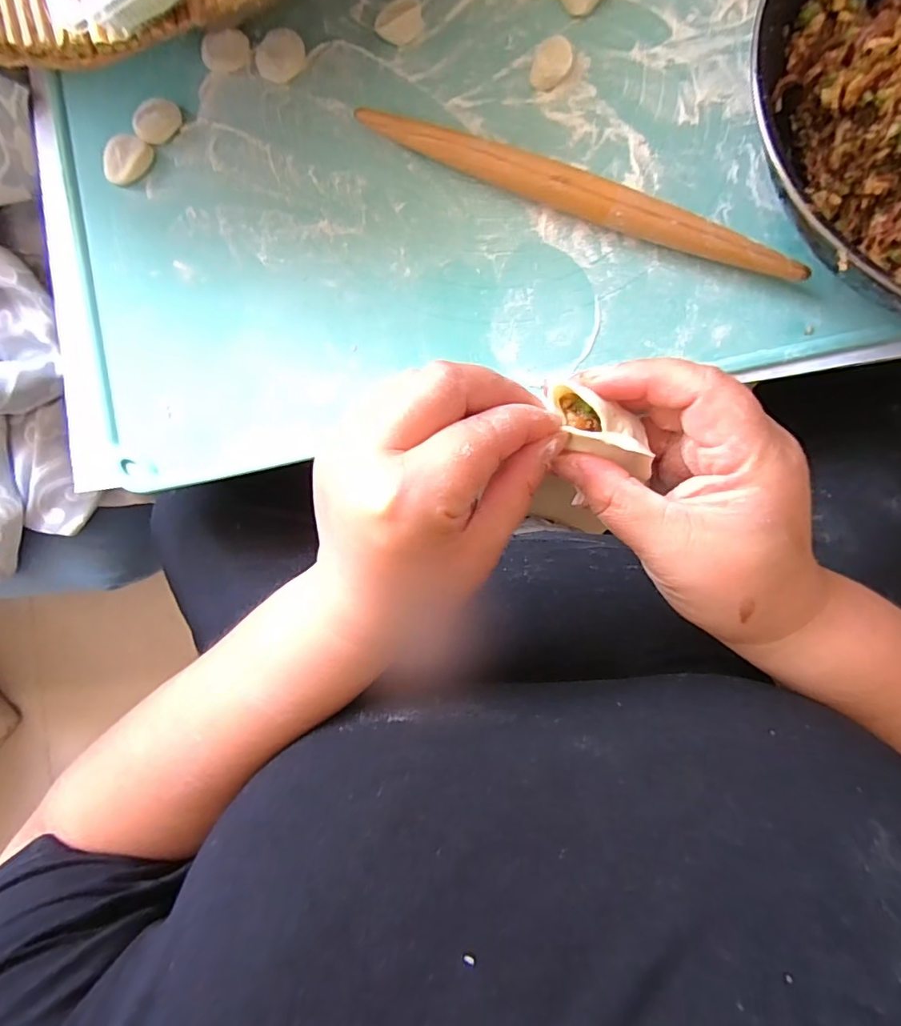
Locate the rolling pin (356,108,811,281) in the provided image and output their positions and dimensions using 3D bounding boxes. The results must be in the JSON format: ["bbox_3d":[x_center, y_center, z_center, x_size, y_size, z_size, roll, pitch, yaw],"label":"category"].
[{"bbox_3d":[0.085,-0.221,0.364,0.314,0.029,0.022,24,91,6],"label":"rolling pin"}]

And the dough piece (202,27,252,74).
[{"bbox_3d":[-0.172,-0.354,0.403,0.038,0.006,0.028,-9,88,6],"label":"dough piece"}]

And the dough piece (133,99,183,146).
[{"bbox_3d":[-0.226,-0.303,0.406,0.036,0.009,0.026,-34,86,4],"label":"dough piece"}]

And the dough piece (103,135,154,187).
[{"bbox_3d":[-0.252,-0.275,0.410,0.040,0.009,0.029,-42,85,4],"label":"dough piece"}]

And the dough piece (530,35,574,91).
[{"bbox_3d":[0.072,-0.319,0.373,0.026,0.017,0.032,17,91,6],"label":"dough piece"}]

